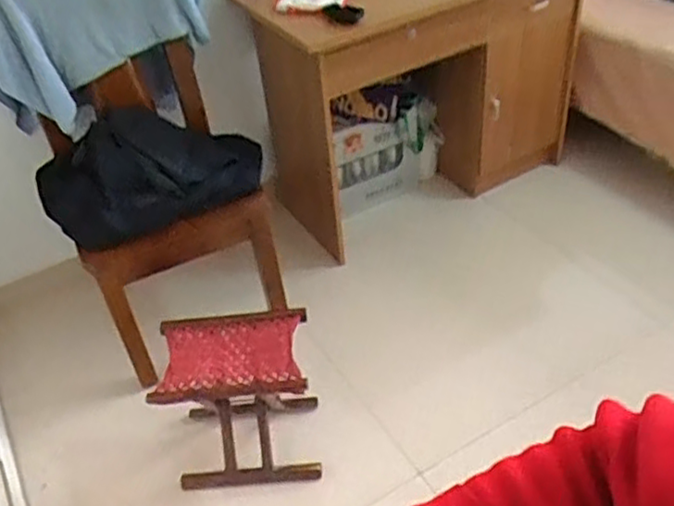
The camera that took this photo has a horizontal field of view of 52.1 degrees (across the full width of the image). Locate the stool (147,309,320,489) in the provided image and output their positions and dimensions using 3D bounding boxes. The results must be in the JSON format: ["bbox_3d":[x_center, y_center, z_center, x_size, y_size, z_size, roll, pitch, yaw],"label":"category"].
[{"bbox_3d":[-0.213,0.335,1.556,0.303,0.358,0.231,-6,42,0],"label":"stool"}]

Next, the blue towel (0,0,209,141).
[{"bbox_3d":[-0.591,-0.555,1.720,0.560,0.355,0.128,-32,49,-27],"label":"blue towel"}]

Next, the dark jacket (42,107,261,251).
[{"bbox_3d":[-0.461,-0.218,1.698,0.517,0.175,0.371,-25,45,-20],"label":"dark jacket"}]

